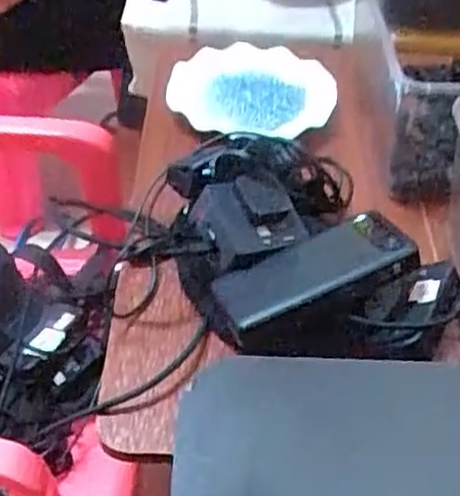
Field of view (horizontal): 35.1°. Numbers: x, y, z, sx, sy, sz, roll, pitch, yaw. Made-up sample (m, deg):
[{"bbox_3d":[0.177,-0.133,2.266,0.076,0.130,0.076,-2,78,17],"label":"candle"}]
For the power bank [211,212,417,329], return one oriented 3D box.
[{"bbox_3d":[0.064,0.015,0.582,0.151,0.021,0.067,-22,48,-5],"label":"power bank"}]

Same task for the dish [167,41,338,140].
[{"bbox_3d":[0.028,-0.184,0.850,0.188,0.038,0.142,10,45,9],"label":"dish"}]

